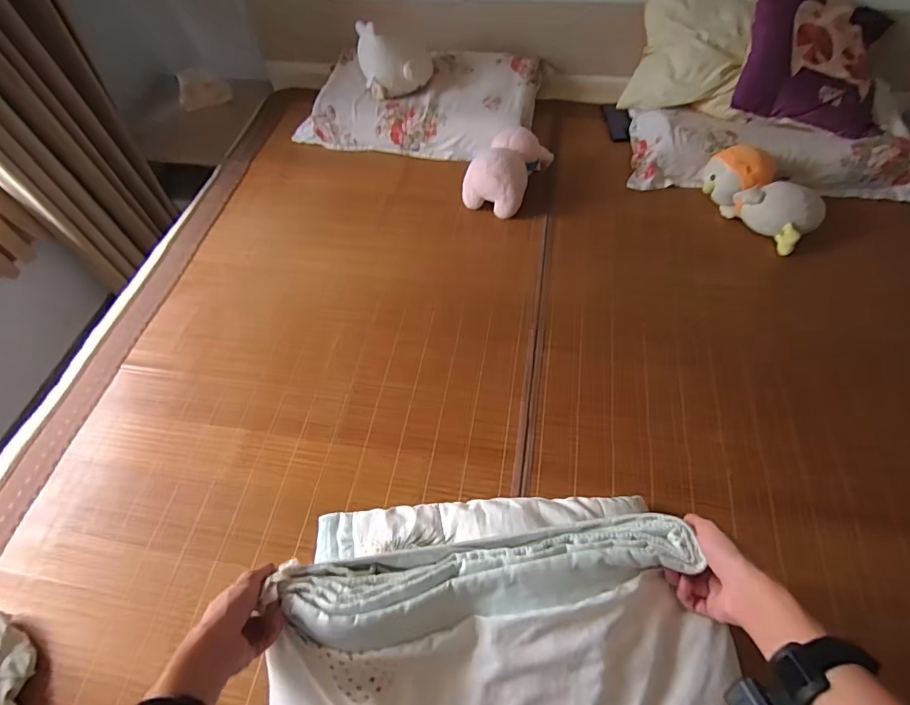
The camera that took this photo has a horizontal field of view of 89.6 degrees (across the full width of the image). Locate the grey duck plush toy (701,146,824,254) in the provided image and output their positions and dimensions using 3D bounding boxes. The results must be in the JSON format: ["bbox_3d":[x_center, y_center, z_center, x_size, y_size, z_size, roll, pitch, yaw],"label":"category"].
[{"bbox_3d":[0.684,-0.357,1.019,0.131,0.122,0.257,-38,65,-20],"label":"grey duck plush toy"}]

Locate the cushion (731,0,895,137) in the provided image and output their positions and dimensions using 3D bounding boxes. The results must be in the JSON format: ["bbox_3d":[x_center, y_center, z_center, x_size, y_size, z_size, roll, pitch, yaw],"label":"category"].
[{"bbox_3d":[0.894,-0.724,1.133,0.383,0.127,0.361,12,92,-3],"label":"cushion"}]

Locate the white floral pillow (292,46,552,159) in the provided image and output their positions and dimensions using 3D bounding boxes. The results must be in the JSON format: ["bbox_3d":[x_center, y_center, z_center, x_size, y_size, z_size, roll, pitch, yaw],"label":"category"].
[{"bbox_3d":[-0.095,-0.689,1.260,0.619,0.111,0.334,8,59,6],"label":"white floral pillow"}]

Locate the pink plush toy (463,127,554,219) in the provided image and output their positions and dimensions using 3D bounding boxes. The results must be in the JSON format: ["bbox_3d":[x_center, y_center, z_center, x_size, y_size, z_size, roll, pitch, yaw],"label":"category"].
[{"bbox_3d":[0.123,-0.432,1.082,0.164,0.127,0.198,18,61,12],"label":"pink plush toy"}]

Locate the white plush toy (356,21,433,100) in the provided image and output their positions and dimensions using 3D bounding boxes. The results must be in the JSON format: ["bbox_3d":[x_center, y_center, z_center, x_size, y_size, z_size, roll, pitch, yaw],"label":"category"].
[{"bbox_3d":[-0.153,-0.758,1.184,0.186,0.146,0.133,-6,62,-1],"label":"white plush toy"}]

